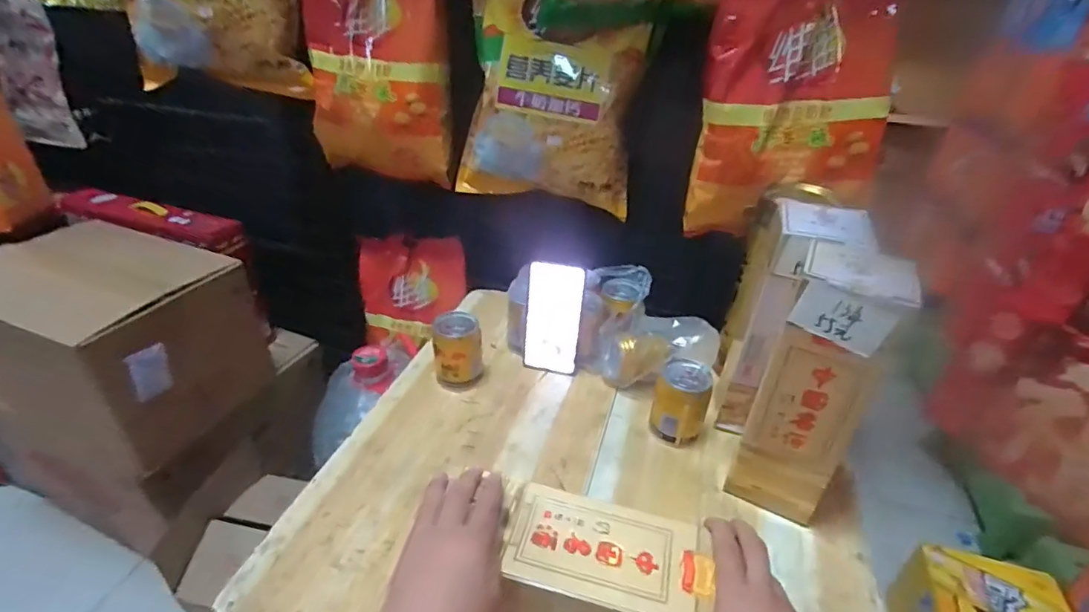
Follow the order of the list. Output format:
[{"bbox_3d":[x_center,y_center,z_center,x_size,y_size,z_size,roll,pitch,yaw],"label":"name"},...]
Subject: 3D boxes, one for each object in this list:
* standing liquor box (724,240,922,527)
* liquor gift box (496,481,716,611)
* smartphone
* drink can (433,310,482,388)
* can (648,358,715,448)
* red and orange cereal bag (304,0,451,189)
[{"bbox_3d":[0.270,0.083,0.532,0.087,0.287,0.102,20,37,26],"label":"standing liquor box"},{"bbox_3d":[0.050,0.238,0.459,0.162,0.092,0.091,11,34,13],"label":"liquor gift box"},{"bbox_3d":[0.012,0.020,0.728,0.075,0.161,0.008,10,21,9],"label":"smartphone"},{"bbox_3d":[-0.117,0.063,0.715,0.064,0.091,0.063,-3,33,-7],"label":"drink can"},{"bbox_3d":[0.164,0.120,0.641,0.063,0.093,0.058,1,33,-1],"label":"can"},{"bbox_3d":[-0.255,-0.373,0.805,0.225,0.338,0.056,11,23,9],"label":"red and orange cereal bag"}]

